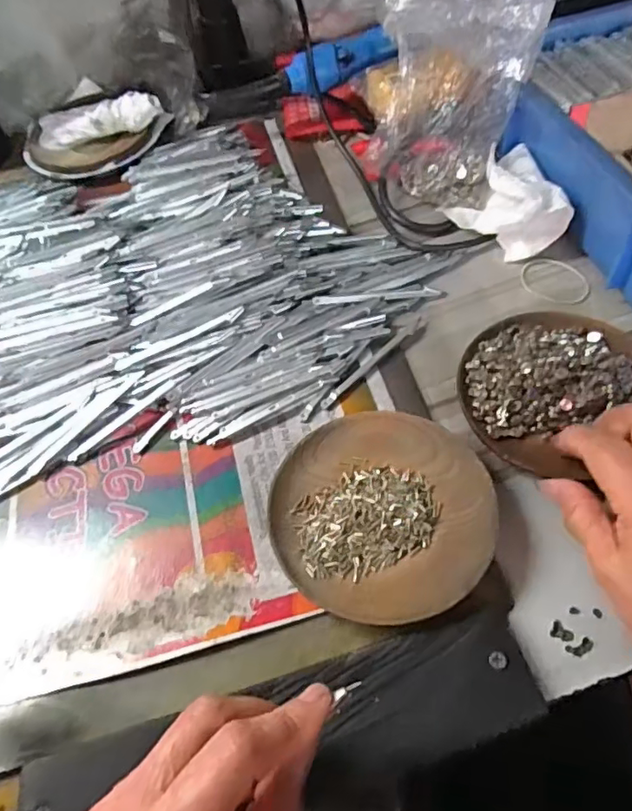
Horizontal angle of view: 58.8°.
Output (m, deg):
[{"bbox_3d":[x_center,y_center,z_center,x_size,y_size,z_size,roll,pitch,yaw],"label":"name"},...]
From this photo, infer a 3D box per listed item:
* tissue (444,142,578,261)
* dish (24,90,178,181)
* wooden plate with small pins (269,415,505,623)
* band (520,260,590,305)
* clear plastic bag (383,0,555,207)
[{"bbox_3d":[0.137,-0.149,0.408,0.064,0.045,0.087,-15,57,-3],"label":"tissue"},{"bbox_3d":[-0.205,-0.244,0.507,0.130,0.033,0.076,-6,57,3],"label":"dish"},{"bbox_3d":[0.035,0.053,0.299,0.111,0.016,0.117,-3,57,5],"label":"wooden plate with small pins"},{"bbox_3d":[0.169,-0.089,0.396,0.047,0.004,0.040,24,63,21],"label":"band"},{"bbox_3d":[0.101,-0.230,0.411,0.065,0.120,0.096,-40,61,-18],"label":"clear plastic bag"}]

